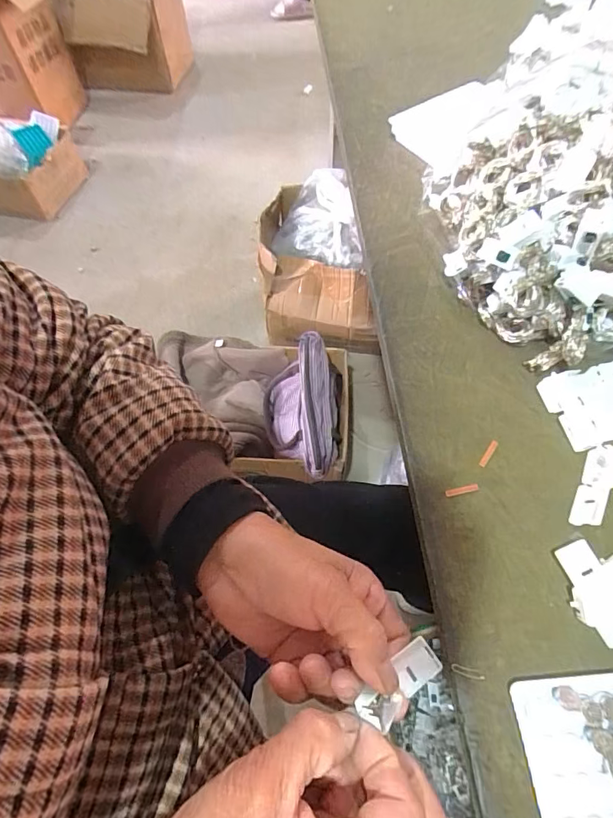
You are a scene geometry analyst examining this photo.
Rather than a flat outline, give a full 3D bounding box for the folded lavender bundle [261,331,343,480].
[{"bbox_3d":[-0.012,-0.005,0.895,0.158,0.134,0.258,2,60,4],"label":"folded lavender bundle"}]

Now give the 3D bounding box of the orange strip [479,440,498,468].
[{"bbox_3d":[0.124,0.030,0.299,0.004,0.004,0.023,32,68,20],"label":"orange strip"}]

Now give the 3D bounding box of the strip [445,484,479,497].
[{"bbox_3d":[0.102,0.053,0.289,0.022,0.004,0.005,-11,65,-2],"label":"strip"}]

